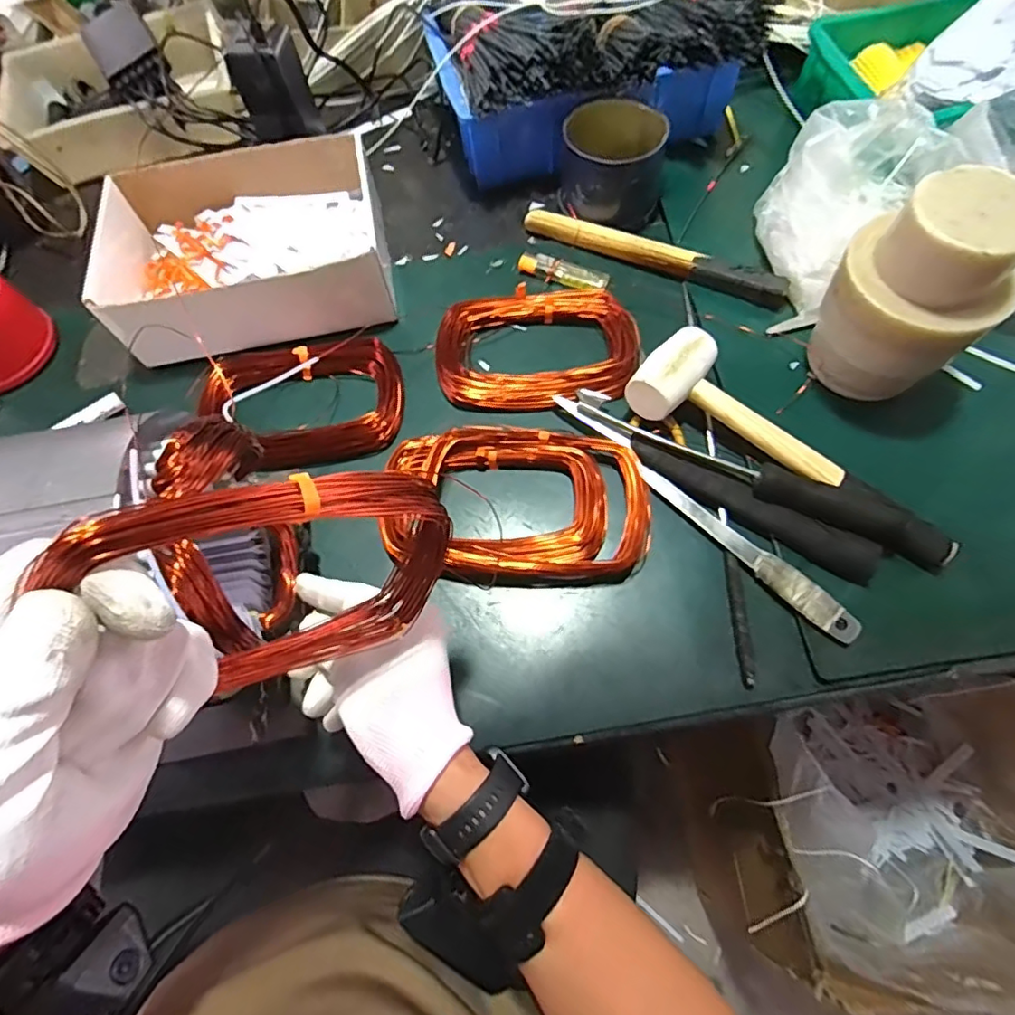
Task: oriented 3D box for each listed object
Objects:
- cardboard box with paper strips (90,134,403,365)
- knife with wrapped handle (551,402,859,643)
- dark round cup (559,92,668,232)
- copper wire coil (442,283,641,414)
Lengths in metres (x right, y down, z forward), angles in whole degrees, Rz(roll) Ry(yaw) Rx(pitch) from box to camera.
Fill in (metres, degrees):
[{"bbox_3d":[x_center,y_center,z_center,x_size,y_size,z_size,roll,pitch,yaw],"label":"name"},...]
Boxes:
[{"bbox_3d":[-0.241,-0.248,0.522,0.238,0.069,0.190,-13,68,-3],"label":"cardboard box with paper strips"},{"bbox_3d":[0.142,-0.001,0.428,0.277,0.011,0.022,42,75,17],"label":"knife with wrapped handle"},{"bbox_3d":[0.105,-0.338,0.544,0.099,0.072,0.102,-1,68,2],"label":"dark round cup"},{"bbox_3d":[0.026,-0.144,0.501,0.171,0.033,0.115,3,68,4],"label":"copper wire coil"}]

